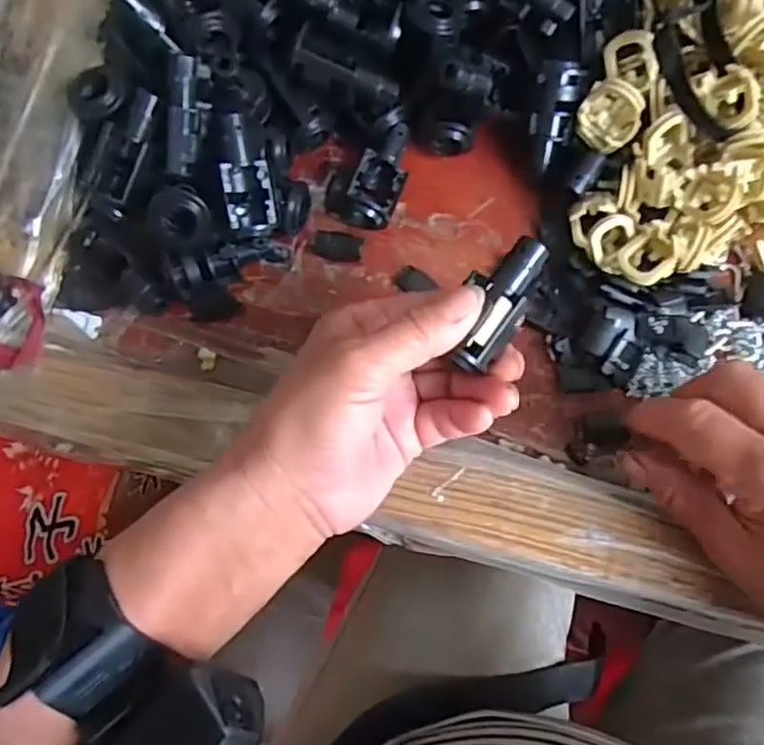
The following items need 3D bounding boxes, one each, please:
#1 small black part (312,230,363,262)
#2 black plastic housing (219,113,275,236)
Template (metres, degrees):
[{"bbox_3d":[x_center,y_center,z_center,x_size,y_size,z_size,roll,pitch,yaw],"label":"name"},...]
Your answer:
[{"bbox_3d":[-0.022,-0.063,0.312,0.024,0.005,0.013,12,81,6],"label":"small black part"},{"bbox_3d":[-0.061,-0.090,0.285,0.019,0.018,0.050,-6,107,2],"label":"black plastic housing"}]

